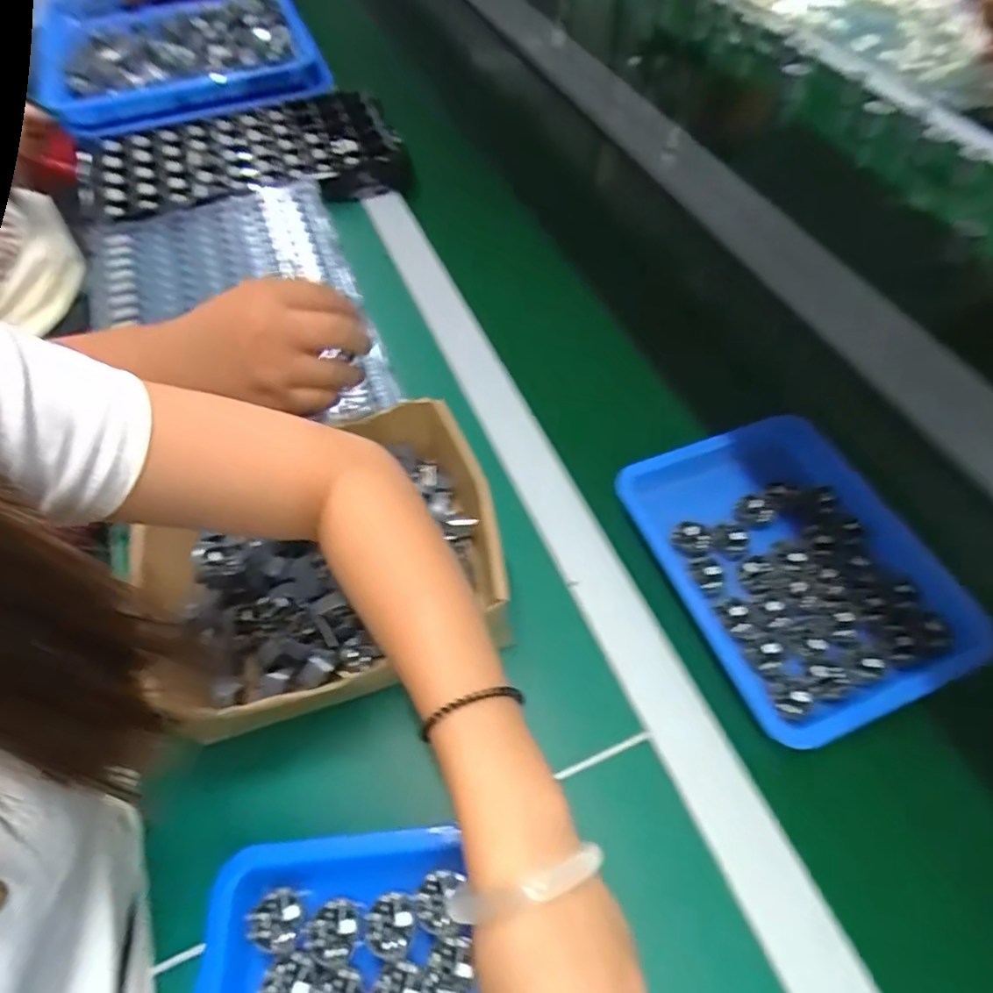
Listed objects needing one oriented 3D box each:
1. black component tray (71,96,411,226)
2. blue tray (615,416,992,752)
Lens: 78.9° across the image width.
[{"bbox_3d":[-0.295,-0.395,0.705,0.356,0.039,0.207,-13,56,-10],"label":"black component tray"},{"bbox_3d":[0.218,0.042,0.430,0.191,0.029,0.217,-18,57,-13],"label":"blue tray"}]

